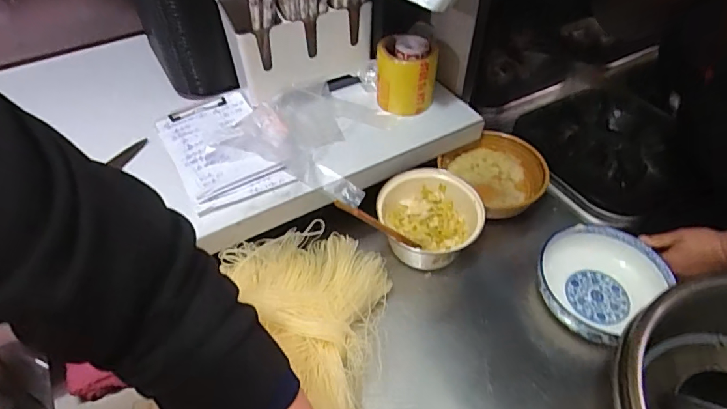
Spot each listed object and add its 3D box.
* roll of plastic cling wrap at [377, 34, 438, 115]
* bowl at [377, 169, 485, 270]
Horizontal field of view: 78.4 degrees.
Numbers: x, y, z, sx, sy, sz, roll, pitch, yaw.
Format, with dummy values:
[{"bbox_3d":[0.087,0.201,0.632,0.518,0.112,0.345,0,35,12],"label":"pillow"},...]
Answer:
[{"bbox_3d":[0.071,-0.222,0.760,0.095,0.111,0.095,0,49,1],"label":"roll of plastic cling wrap"},{"bbox_3d":[0.102,0.026,0.688,0.150,0.082,0.144,0,49,0],"label":"bowl"}]

